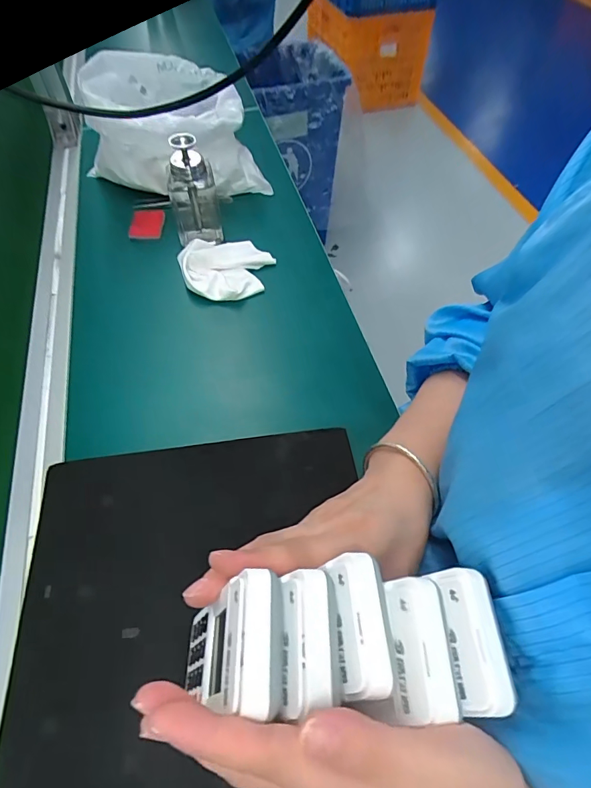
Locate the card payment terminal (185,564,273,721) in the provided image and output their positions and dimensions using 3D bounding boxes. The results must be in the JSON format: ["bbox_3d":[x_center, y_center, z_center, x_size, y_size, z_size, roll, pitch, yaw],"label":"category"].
[{"bbox_3d":[-0.037,0.127,0.225,0.016,0.086,0.054,18,50,-21],"label":"card payment terminal"}]

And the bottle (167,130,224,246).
[{"bbox_3d":[-0.121,-0.248,0.528,0.056,0.115,0.068,-7,54,-8],"label":"bottle"}]

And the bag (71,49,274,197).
[{"bbox_3d":[-0.161,-0.335,0.582,0.198,0.153,0.180,35,59,21],"label":"bag"}]

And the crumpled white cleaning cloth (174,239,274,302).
[{"bbox_3d":[-0.076,-0.147,0.518,0.105,0.034,0.084,-18,56,-16],"label":"crumpled white cleaning cloth"}]

